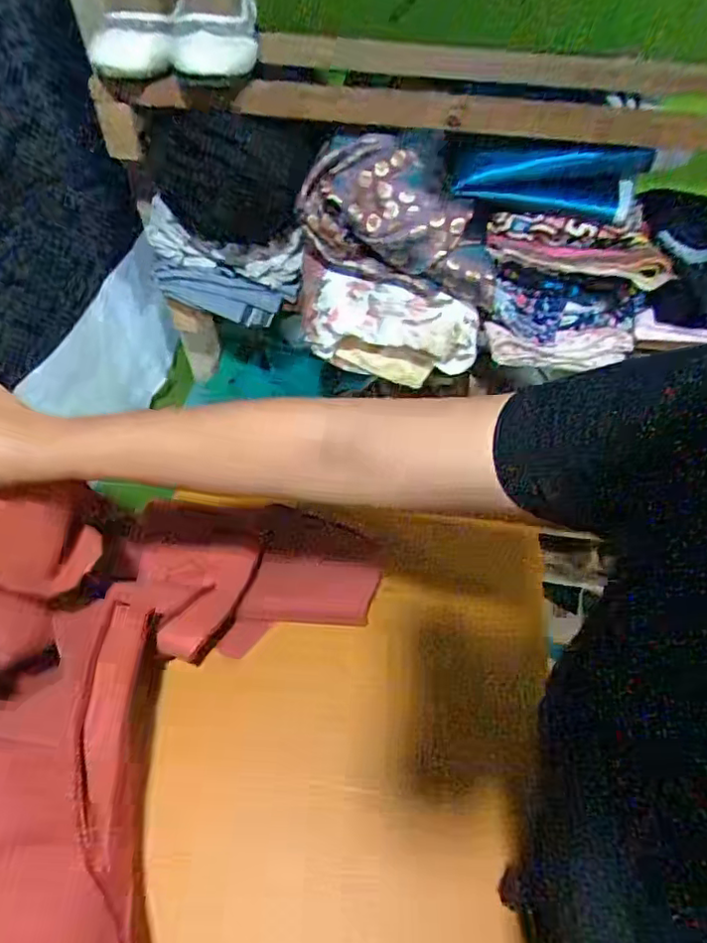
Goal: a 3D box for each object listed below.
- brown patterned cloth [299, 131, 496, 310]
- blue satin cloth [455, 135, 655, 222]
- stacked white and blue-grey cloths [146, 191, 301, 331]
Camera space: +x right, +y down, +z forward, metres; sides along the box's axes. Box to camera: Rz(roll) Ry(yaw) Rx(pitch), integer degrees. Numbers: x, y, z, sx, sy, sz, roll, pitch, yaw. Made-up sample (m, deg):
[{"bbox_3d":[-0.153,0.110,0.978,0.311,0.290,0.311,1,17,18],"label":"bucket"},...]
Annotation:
[{"bbox_3d":[0.055,-0.272,0.647,0.211,0.132,0.074,10,53,8],"label":"brown patterned cloth"},{"bbox_3d":[0.204,-0.309,0.622,0.193,0.065,0.035,4,52,4],"label":"blue satin cloth"},{"bbox_3d":[-0.169,-0.267,0.790,0.205,0.106,0.070,12,53,10],"label":"stacked white and blue-grey cloths"}]

